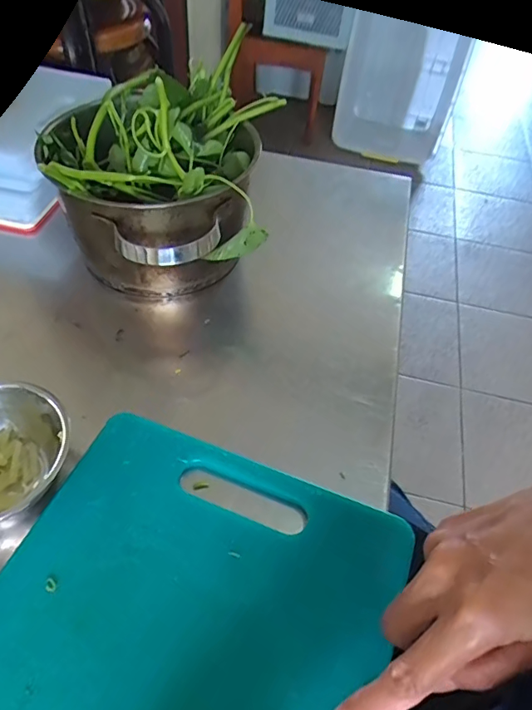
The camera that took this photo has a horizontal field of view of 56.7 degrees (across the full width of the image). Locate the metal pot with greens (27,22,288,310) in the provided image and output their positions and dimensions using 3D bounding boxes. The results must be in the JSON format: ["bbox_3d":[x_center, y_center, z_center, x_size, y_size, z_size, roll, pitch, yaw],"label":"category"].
[{"bbox_3d":[-0.098,-0.162,0.481,0.188,0.157,0.217,6,49,-2],"label":"metal pot with greens"}]

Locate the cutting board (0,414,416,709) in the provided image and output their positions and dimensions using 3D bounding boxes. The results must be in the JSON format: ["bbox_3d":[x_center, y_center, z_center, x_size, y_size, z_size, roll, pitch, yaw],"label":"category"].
[{"bbox_3d":[-0.070,0.203,0.273,0.245,0.016,0.342,19,50,10],"label":"cutting board"}]

